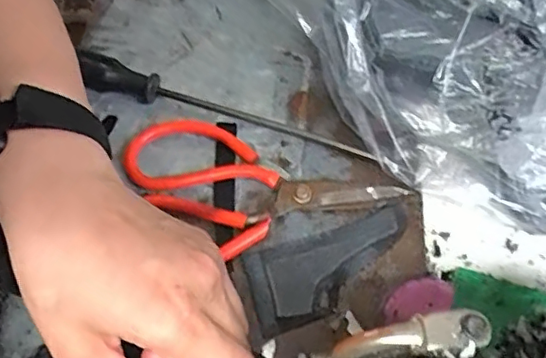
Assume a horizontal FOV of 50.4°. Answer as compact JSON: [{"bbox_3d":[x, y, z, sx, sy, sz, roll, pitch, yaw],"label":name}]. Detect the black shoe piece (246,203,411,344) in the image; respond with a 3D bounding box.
[{"bbox_3d":[0.037,0.053,0.360,0.110,0.004,0.053,-19,61,-12],"label":"black shoe piece"}]

